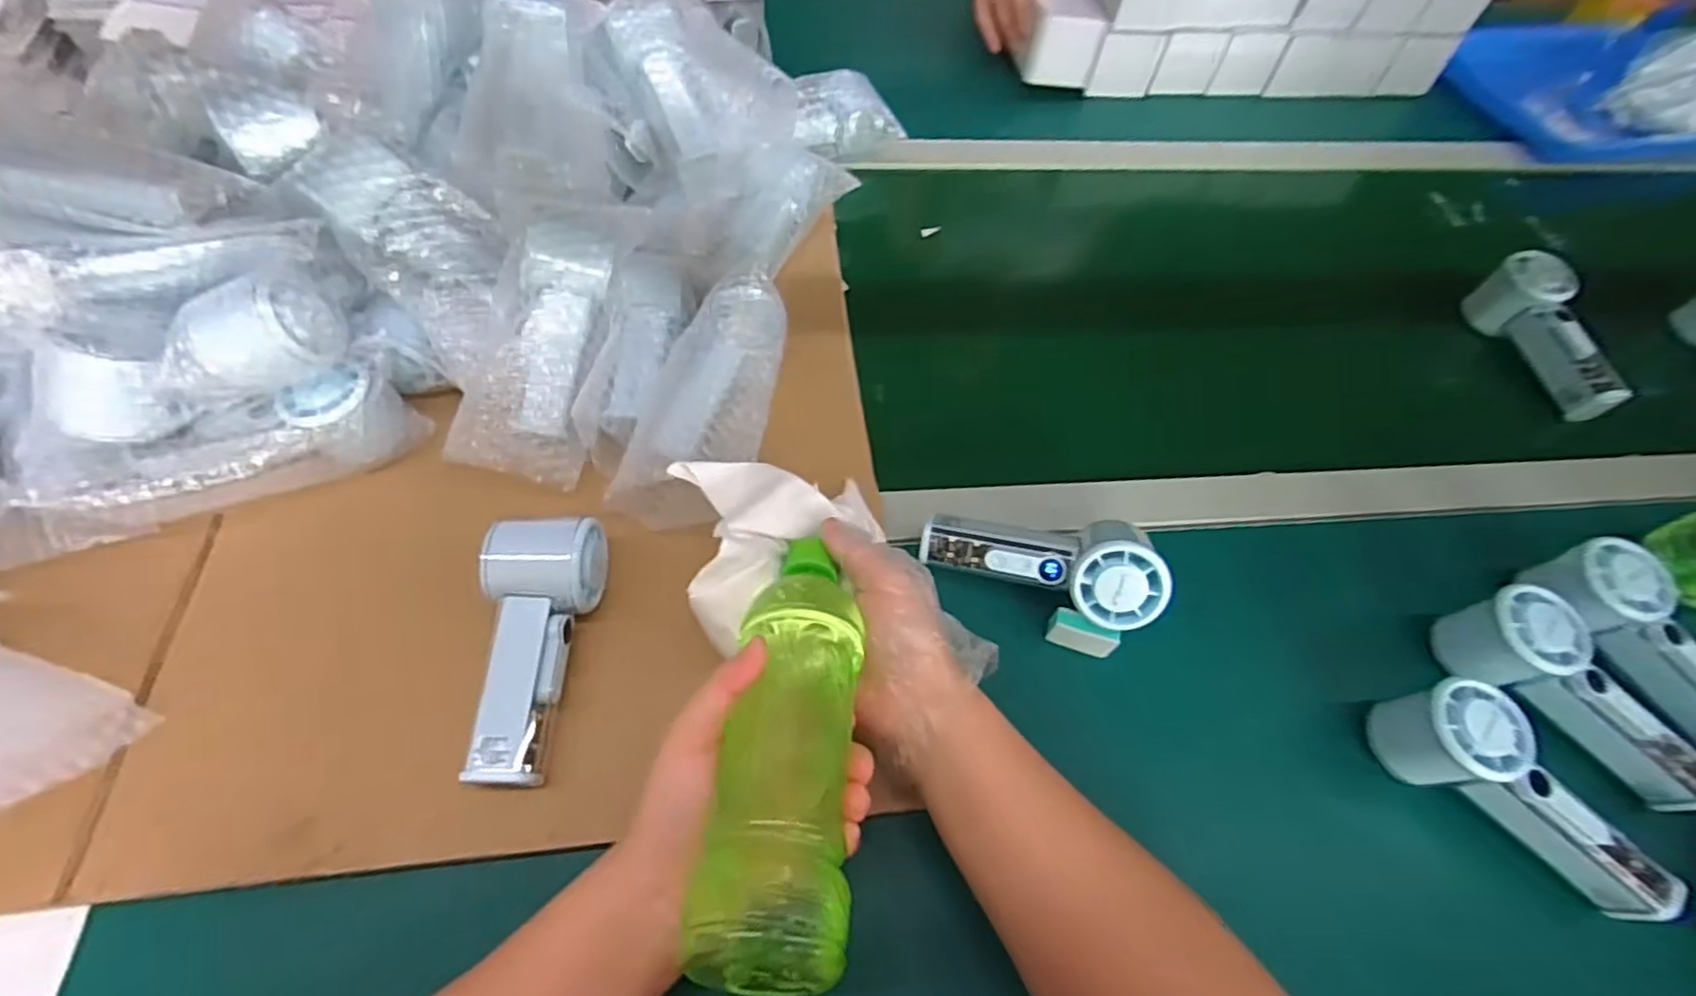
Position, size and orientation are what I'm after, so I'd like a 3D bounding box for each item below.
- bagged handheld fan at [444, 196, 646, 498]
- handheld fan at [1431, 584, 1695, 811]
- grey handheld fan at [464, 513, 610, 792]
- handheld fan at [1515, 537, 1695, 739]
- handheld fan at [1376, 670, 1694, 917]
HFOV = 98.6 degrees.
[{"bbox_3d":[-0.204,-0.113,0.489,0.086,0.054,0.205,12,83,3],"label":"bagged handheld fan"},{"bbox_3d":[0.463,0.120,0.457,0.159,0.061,0.047,37,62,18],"label":"handheld fan"},{"bbox_3d":[-0.183,0.086,0.421,0.057,0.047,0.146,4,70,-2],"label":"grey handheld fan"},{"bbox_3d":[0.533,0.106,0.481,0.051,0.059,0.159,-32,81,-22],"label":"handheld fan"},{"bbox_3d":[0.397,0.173,0.431,0.156,0.074,0.053,33,61,16],"label":"handheld fan"}]

